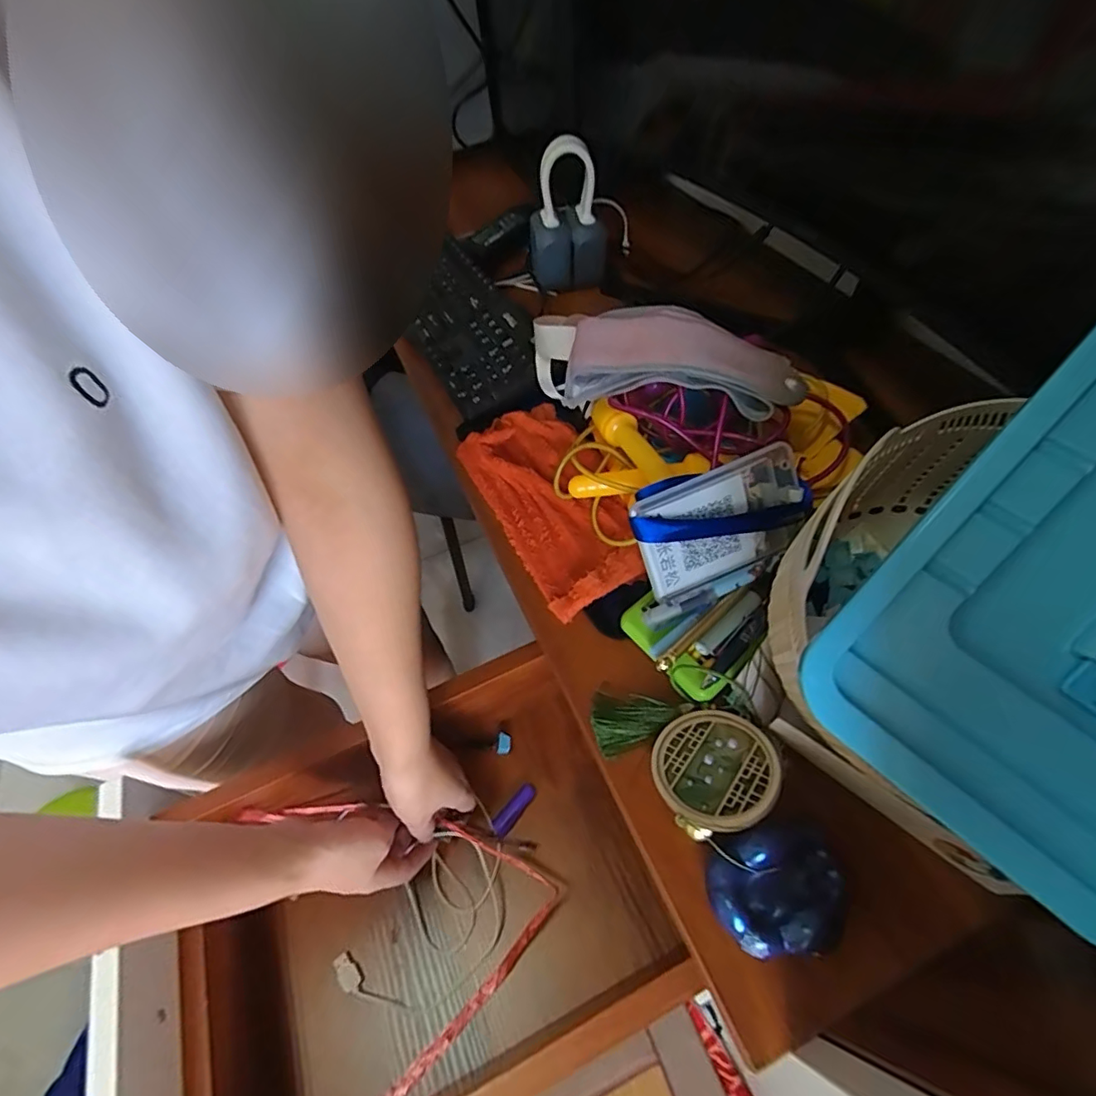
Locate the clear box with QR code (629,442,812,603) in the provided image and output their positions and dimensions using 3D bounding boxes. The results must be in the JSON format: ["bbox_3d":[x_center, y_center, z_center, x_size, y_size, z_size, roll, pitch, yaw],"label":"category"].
[{"bbox_3d":[0.134,-0.020,0.401,0.133,0.082,0.019,-24,21,-3],"label":"clear box with QR code"}]

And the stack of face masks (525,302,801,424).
[{"bbox_3d":[0.078,-0.170,0.487,0.121,0.098,0.283,-44,50,-17],"label":"stack of face masks"}]

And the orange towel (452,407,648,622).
[{"bbox_3d":[0.004,-0.055,0.510,0.119,0.033,0.249,-26,57,-12],"label":"orange towel"}]

